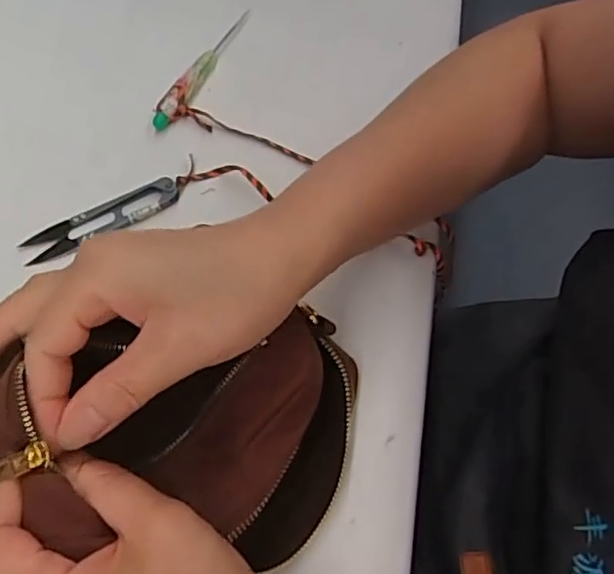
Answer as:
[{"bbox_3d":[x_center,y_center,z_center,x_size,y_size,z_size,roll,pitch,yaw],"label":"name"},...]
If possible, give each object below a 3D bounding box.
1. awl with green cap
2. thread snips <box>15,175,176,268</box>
[{"bbox_3d":[-0.073,-0.152,0.437,0.016,0.009,0.107,23,69,12],"label":"awl with green cap"},{"bbox_3d":[-0.129,-0.043,0.396,0.100,0.009,0.024,-24,67,-7],"label":"thread snips"}]

